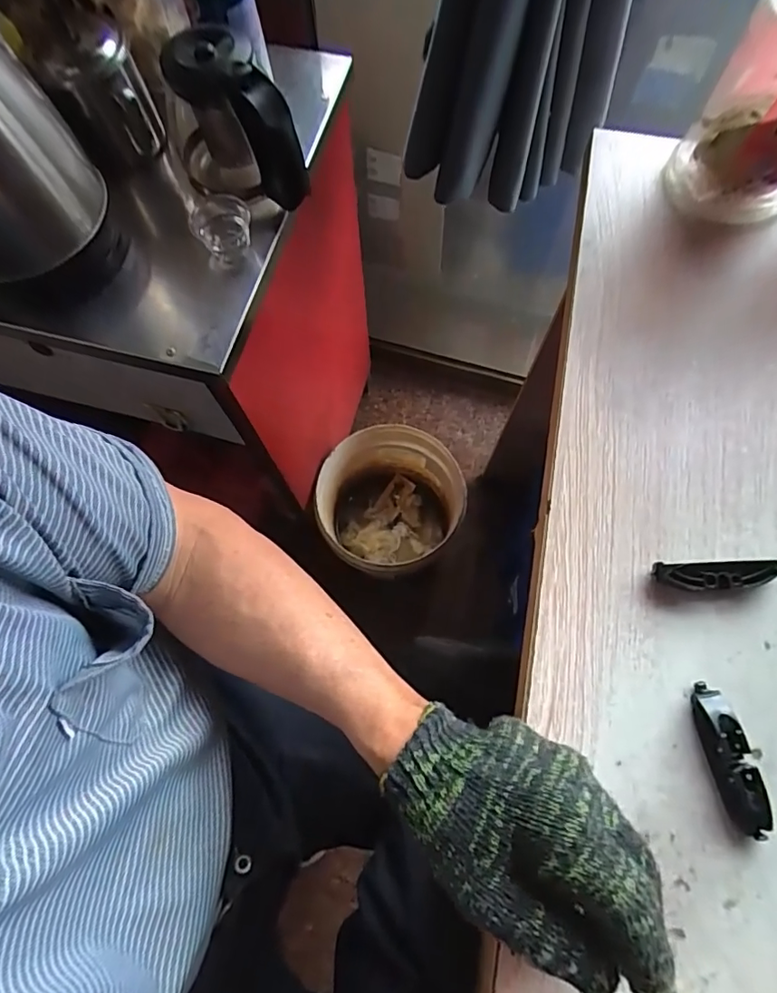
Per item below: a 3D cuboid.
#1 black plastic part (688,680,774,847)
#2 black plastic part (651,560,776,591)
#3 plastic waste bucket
[{"bbox_3d":[0.203,0.154,0.309,0.025,0.015,0.080,-10,72,-2],"label":"black plastic part"},{"bbox_3d":[0.214,0.052,0.340,0.077,0.019,0.017,0,72,2],"label":"black plastic part"},{"bbox_3d":[-0.006,0.023,1.010,0.250,0.257,0.246,0,72,1],"label":"plastic waste bucket"}]

